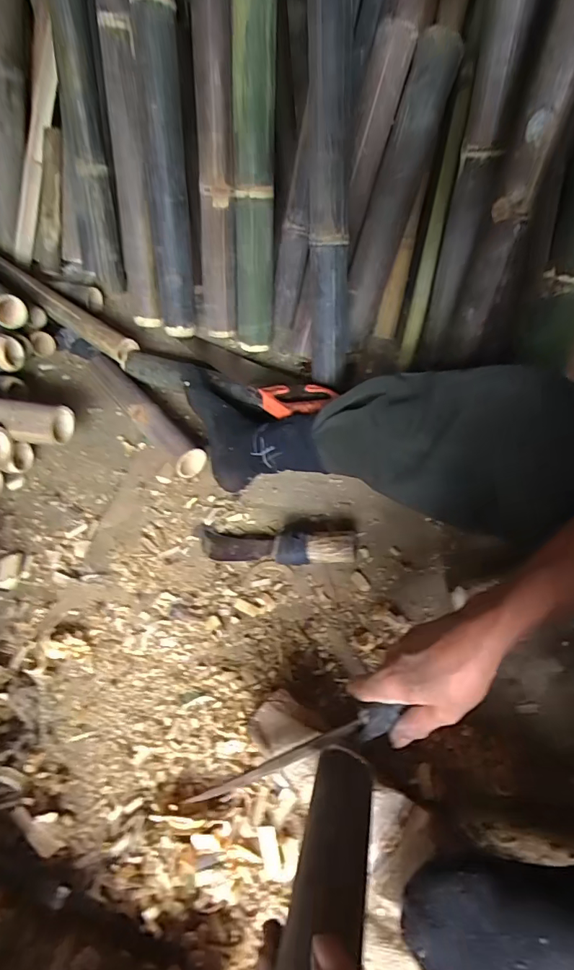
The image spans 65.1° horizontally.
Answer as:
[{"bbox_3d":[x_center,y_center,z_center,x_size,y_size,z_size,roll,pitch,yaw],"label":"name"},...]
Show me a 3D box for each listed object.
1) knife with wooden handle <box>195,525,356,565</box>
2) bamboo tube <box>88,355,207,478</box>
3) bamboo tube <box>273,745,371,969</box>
[{"bbox_3d":[-0.025,0.084,0.654,0.246,0.039,0.057,5,53,10],"label":"knife with wooden handle"},{"bbox_3d":[-0.274,-0.141,0.842,0.059,0.062,0.377,-35,57,-20],"label":"bamboo tube"},{"bbox_3d":[0.030,0.288,0.313,0.051,0.048,0.229,8,18,12],"label":"bamboo tube"}]

